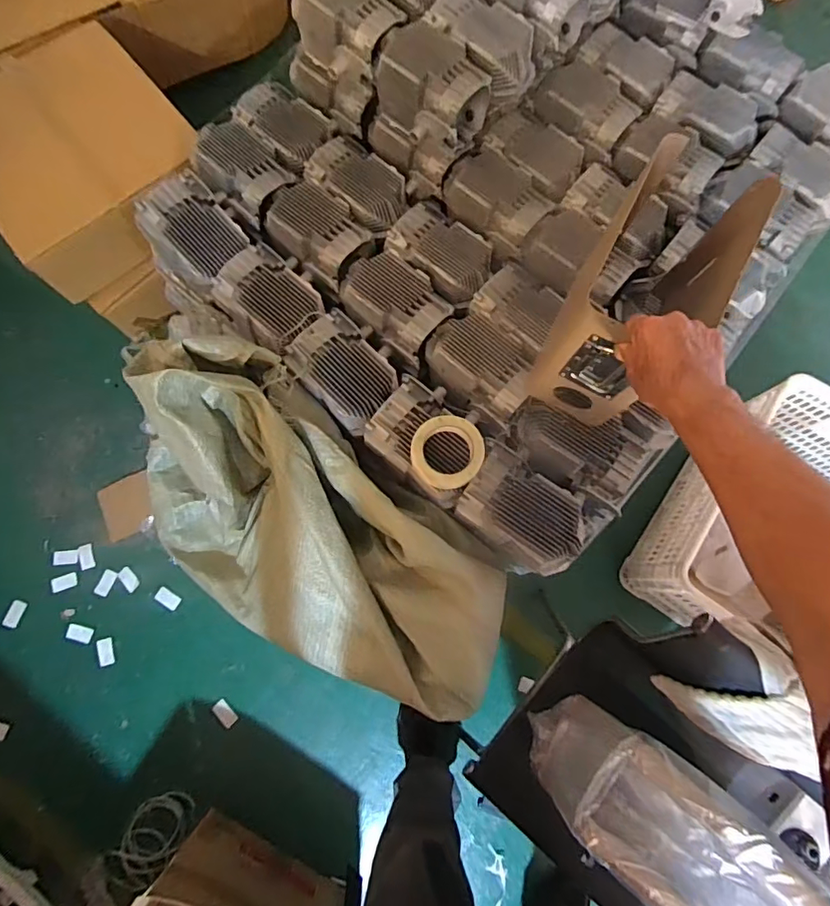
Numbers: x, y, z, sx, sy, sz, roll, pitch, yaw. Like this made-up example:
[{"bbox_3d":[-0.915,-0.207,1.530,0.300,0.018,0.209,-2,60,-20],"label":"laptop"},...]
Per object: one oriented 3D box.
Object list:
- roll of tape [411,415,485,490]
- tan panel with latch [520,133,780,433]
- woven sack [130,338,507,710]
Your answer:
[{"bbox_3d":[0.052,0.000,0.805,0.112,0.048,0.112,0,76,-1],"label":"roll of tape"},{"bbox_3d":[0.309,-0.217,0.703,0.150,0.274,0.287,31,78,7],"label":"tan panel with latch"},{"bbox_3d":[-0.170,0.142,0.852,0.739,0.249,0.382,33,78,7],"label":"woven sack"}]

